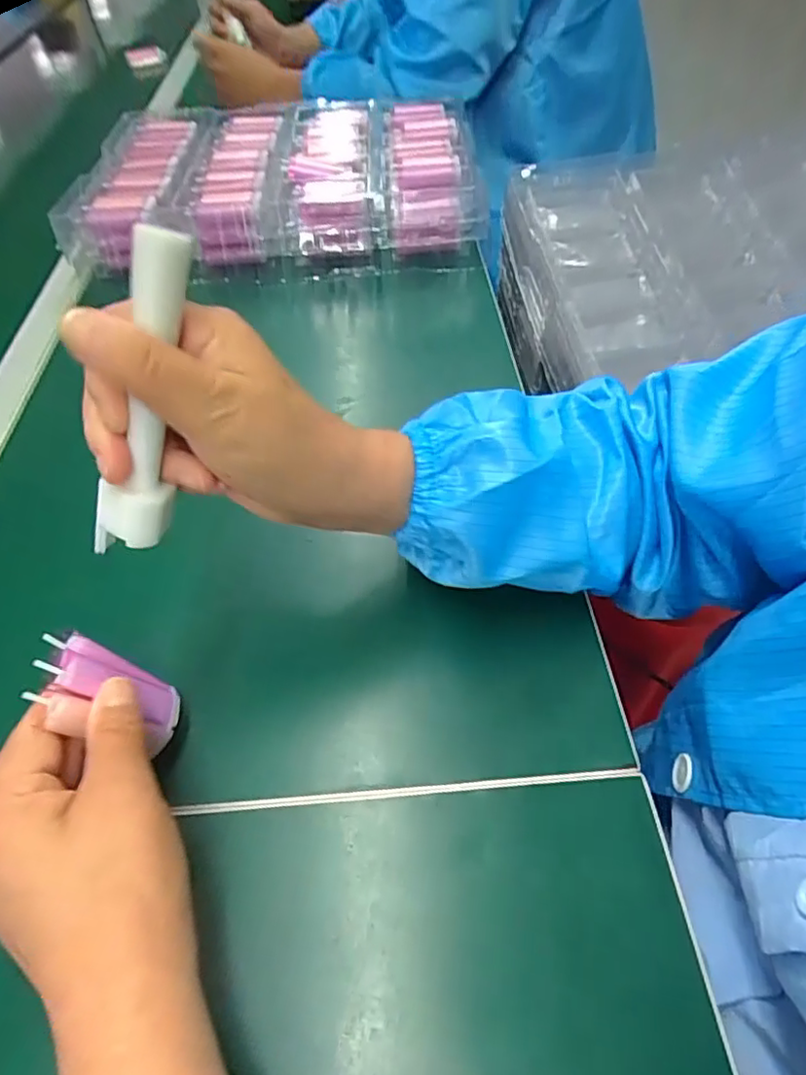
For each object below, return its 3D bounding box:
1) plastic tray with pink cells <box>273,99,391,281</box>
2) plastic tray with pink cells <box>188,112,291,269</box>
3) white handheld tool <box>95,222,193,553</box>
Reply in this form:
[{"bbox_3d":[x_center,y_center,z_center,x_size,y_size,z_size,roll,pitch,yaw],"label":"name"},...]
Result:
[{"bbox_3d":[-0.076,-0.397,0.654,0.114,0.064,0.314,-6,51,1],"label":"plastic tray with pink cells"},{"bbox_3d":[-0.173,-0.390,0.661,0.099,0.052,0.299,-6,51,1],"label":"plastic tray with pink cells"},{"bbox_3d":[-0.099,-0.052,0.233,0.018,0.122,0.026,29,27,24],"label":"white handheld tool"}]

